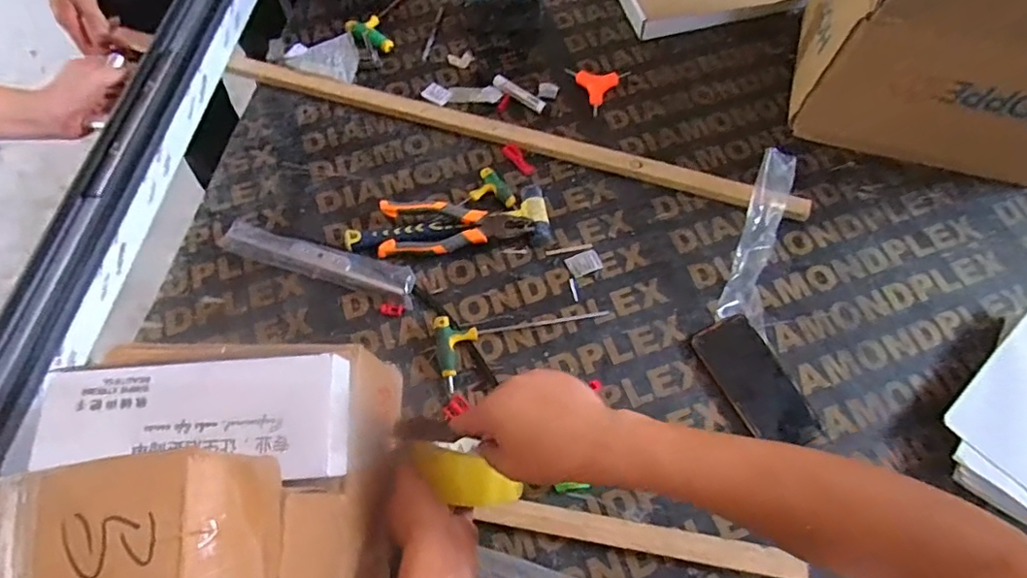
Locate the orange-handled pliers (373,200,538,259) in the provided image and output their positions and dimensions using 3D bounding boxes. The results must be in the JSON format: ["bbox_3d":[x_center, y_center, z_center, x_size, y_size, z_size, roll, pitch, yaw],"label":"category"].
[{"bbox_3d":[-0.073,-0.077,0.687,0.187,0.019,0.068,1,67,0],"label":"orange-handled pliers"}]

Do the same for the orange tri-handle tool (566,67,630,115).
[{"bbox_3d":[0.136,-0.306,0.811,0.085,0.019,0.087,-24,69,-10],"label":"orange tri-handle tool"}]

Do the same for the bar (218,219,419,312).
[{"bbox_3d":[-0.245,-0.036,0.690,0.261,0.021,0.041,18,68,8],"label":"bar"}]

